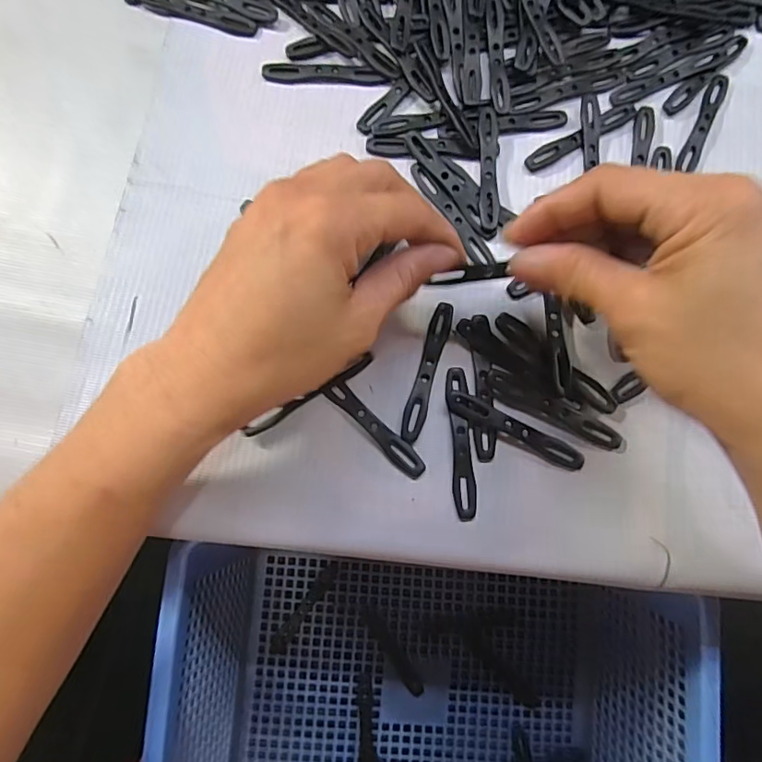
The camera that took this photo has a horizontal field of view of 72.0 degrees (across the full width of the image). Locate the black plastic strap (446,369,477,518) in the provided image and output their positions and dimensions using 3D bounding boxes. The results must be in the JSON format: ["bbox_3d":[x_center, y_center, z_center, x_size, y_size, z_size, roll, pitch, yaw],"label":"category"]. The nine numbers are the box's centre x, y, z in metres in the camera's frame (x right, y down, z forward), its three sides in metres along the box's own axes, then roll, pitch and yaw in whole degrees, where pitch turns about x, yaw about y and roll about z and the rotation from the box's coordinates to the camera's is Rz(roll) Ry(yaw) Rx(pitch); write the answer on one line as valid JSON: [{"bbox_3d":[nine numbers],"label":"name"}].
[{"bbox_3d":[0.037,0.028,0.243,0.010,0.004,0.070,-2,79,-2],"label":"black plastic strap"}]

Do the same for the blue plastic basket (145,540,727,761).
[{"bbox_3d":[0.027,0.226,0.323,0.297,0.112,0.228,6,79,0],"label":"blue plastic basket"}]

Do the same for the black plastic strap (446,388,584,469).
[{"bbox_3d":[0.063,0.024,0.244,0.068,0.004,0.011,27,80,4],"label":"black plastic strap"}]

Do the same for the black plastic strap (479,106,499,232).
[{"bbox_3d":[0.055,-0.110,0.268,0.009,0.004,0.069,2,79,-1],"label":"black plastic strap"}]

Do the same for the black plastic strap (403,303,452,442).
[{"bbox_3d":[0.022,-0.005,0.249,0.010,0.004,0.068,16,79,2],"label":"black plastic strap"}]

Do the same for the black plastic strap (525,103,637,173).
[{"bbox_3d":[0.105,-0.129,0.275,0.068,0.004,0.010,-31,81,-7],"label":"black plastic strap"}]

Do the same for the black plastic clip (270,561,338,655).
[{"bbox_3d":[-0.055,0.163,0.378,0.011,0.004,0.075,35,80,5],"label":"black plastic clip"}]

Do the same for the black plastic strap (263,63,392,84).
[{"bbox_3d":[-0.029,-0.165,0.280,0.066,0.004,0.012,0,79,-1],"label":"black plastic strap"}]

